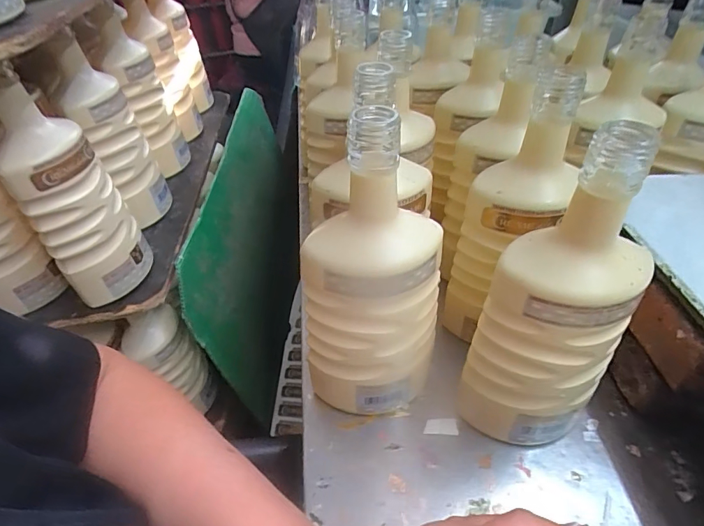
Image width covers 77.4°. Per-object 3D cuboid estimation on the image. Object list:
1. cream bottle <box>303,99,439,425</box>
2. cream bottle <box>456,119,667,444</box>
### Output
[{"bbox_3d":[0.014,0.022,0.327,0.087,0.251,0.076,17,48,24],"label":"cream bottle"},{"bbox_3d":[0.139,0.036,0.296,0.078,0.242,0.077,-31,50,-29],"label":"cream bottle"}]

